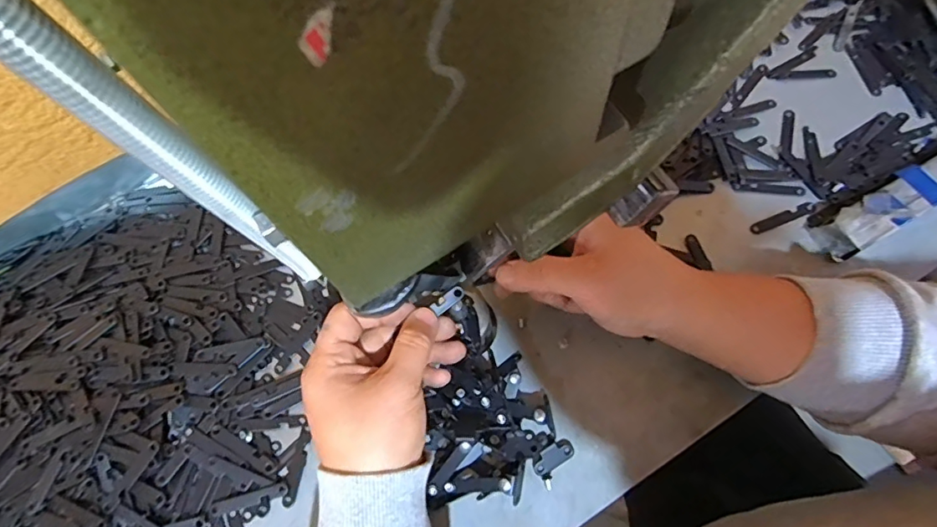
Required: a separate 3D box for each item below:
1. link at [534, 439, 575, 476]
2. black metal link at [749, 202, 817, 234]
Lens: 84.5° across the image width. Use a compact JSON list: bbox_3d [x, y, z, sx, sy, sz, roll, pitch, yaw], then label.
[{"bbox_3d":[0.055,0.126,0.337,0.029,0.004,0.014,-33,72,-9],"label":"link"},{"bbox_3d":[0.238,-0.035,0.390,0.051,0.004,0.009,-21,71,-5],"label":"black metal link"}]

